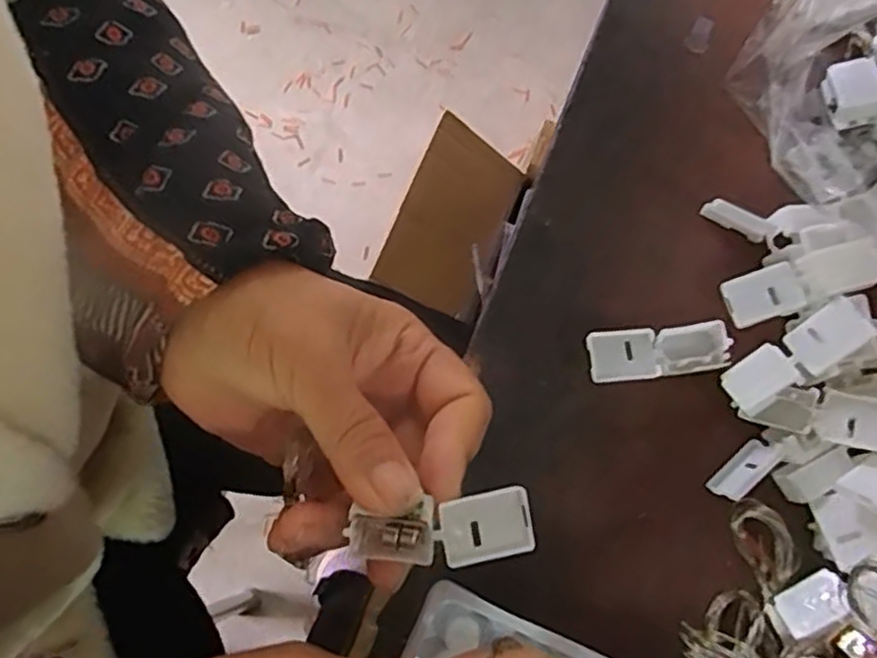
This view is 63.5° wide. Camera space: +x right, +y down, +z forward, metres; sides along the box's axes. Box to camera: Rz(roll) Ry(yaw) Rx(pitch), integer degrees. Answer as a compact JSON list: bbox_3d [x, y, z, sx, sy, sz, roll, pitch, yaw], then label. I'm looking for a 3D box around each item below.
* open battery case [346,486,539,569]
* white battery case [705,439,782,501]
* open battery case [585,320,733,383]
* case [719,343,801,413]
[{"bbox_3d":[0.001,0.062,0.216,0.054,0.006,0.020,-6,77,-3],"label":"open battery case"},{"bbox_3d":[0.118,0.055,0.272,0.027,0.012,0.012,-39,80,-8],"label":"white battery case"},{"bbox_3d":[0.086,0.009,0.280,0.055,0.013,0.019,-8,77,-2],"label":"open battery case"},{"bbox_3d":[0.123,0.019,0.272,0.025,0.008,0.018,-42,61,18],"label":"case"}]

